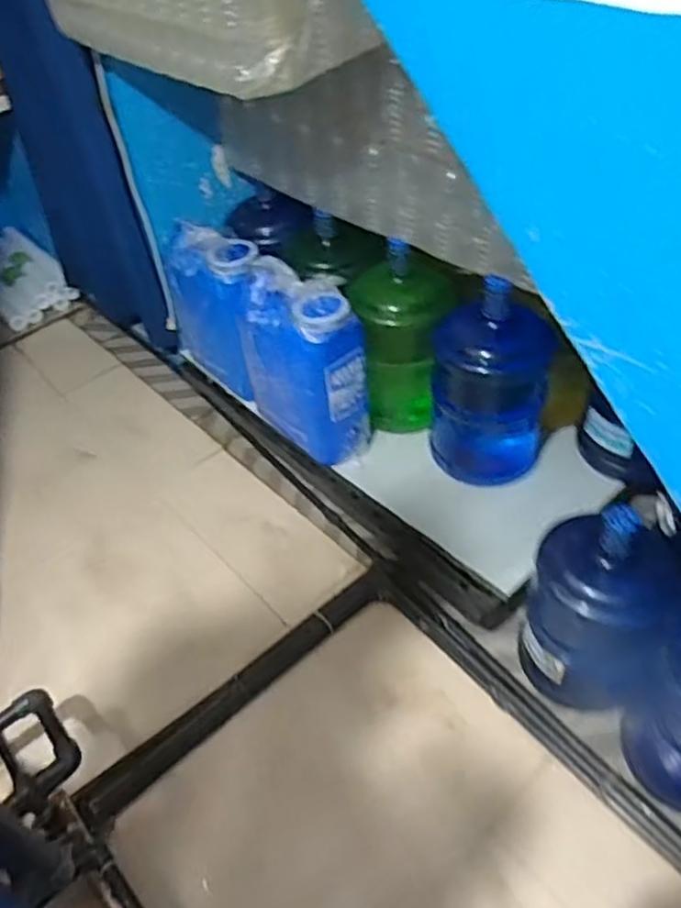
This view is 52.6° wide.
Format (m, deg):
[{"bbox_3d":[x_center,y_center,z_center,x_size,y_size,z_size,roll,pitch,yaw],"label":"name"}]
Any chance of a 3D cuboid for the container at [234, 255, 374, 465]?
[{"bbox_3d":[-0.089,-0.221,1.684,0.178,0.421,0.332,-31,50,-23],"label":"container"}]

